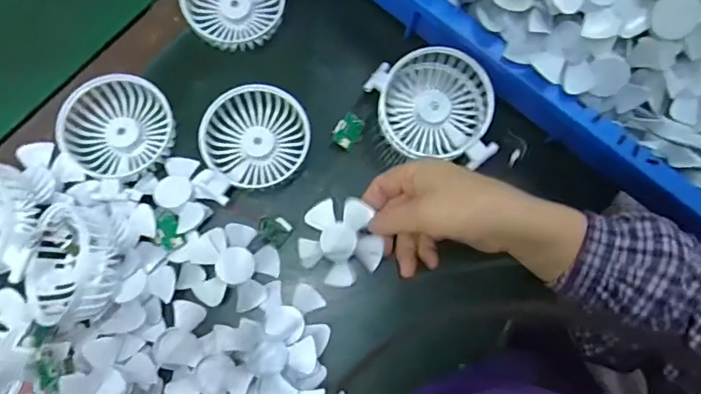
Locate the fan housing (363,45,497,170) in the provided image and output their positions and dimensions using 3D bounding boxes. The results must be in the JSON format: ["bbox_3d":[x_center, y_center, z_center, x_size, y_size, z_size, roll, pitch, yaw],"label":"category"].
[{"bbox_3d":[0.067,-0.072,0.423,0.093,0.049,0.102,-10,76,-3],"label":"fan housing"}]

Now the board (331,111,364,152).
[{"bbox_3d":[-0.002,-0.058,0.442,0.023,0.005,0.031,35,78,6],"label":"board"}]

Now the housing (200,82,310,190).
[{"bbox_3d":[-0.079,-0.050,0.427,0.086,0.031,0.084,6,76,-1],"label":"housing"}]

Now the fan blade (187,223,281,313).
[{"bbox_3d":[-0.095,0.056,0.409,0.065,0.010,0.066,9,76,0],"label":"fan blade"}]

